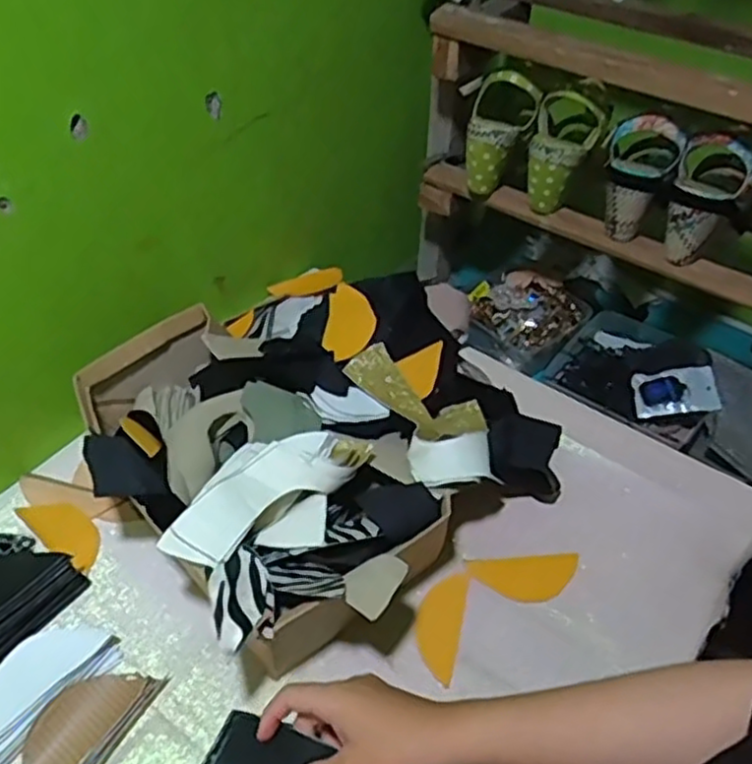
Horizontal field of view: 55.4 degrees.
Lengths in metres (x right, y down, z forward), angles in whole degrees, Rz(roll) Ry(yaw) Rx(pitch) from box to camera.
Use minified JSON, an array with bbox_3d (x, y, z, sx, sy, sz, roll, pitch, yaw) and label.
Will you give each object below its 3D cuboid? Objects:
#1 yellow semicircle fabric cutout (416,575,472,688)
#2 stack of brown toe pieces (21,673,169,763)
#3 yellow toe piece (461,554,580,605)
[{"bbox_3d":[0.057,0.210,0.632,0.040,0.004,0.099,13,45,10],"label":"yellow semicircle fabric cutout"},{"bbox_3d":[-0.228,0.269,0.547,0.061,0.016,0.122,23,48,20],"label":"stack of brown toe pieces"},{"bbox_3d":[0.141,0.184,0.666,0.105,0.004,0.045,-3,44,-6],"label":"yellow toe piece"}]

